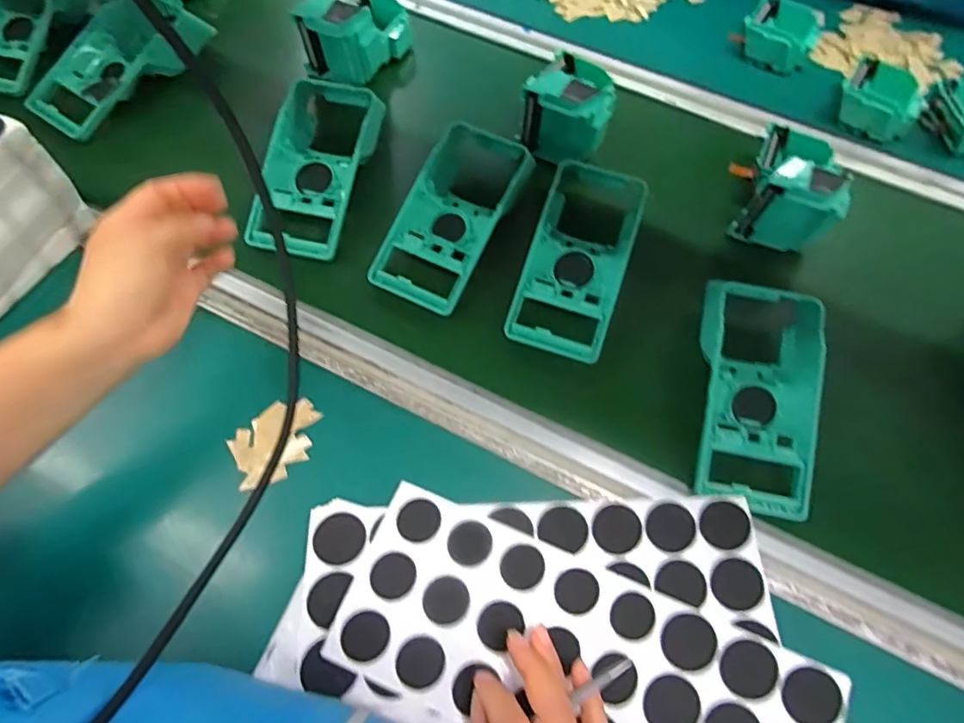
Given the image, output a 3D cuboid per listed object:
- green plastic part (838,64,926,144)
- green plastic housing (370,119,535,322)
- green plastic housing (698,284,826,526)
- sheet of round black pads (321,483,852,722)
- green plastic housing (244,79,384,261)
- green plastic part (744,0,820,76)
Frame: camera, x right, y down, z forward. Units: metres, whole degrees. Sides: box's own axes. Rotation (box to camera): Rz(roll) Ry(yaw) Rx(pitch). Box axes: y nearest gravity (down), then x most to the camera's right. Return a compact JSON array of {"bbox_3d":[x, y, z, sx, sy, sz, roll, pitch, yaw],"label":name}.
[{"bbox_3d":[0.428,-0.280,0.597,0.082,0.032,0.086,39,69,16],"label":"green plastic part"},{"bbox_3d":[-0.022,-0.136,0.501,0.093,0.049,0.187,20,65,8],"label":"green plastic housing"},{"bbox_3d":[0.211,0.022,0.432,0.099,0.050,0.177,16,64,6],"label":"green plastic housing"},{"bbox_3d":[0.062,0.189,0.343,0.298,0.011,0.121,22,68,7],"label":"sheet of round black pads"},{"bbox_3d":[-0.152,-0.188,0.525,0.085,0.056,0.193,13,64,5],"label":"green plastic housing"},{"bbox_3d":[0.345,-0.378,0.645,0.080,0.037,0.080,32,67,13],"label":"green plastic part"}]

